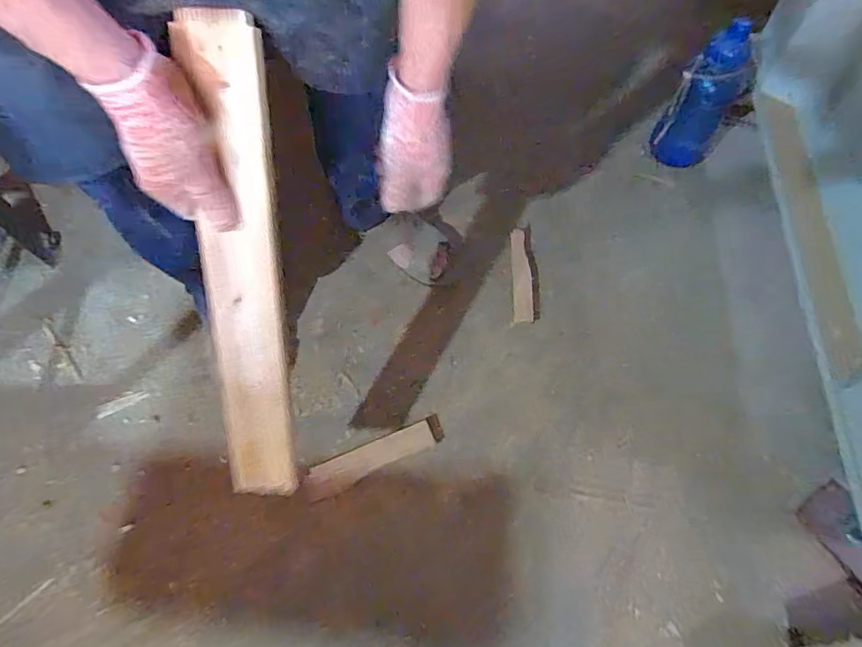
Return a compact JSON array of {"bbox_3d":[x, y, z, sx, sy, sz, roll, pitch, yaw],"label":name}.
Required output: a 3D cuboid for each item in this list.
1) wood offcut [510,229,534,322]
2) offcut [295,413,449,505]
[{"bbox_3d":[0.155,-0.083,0.852,0.032,0.013,0.175,1,64,1],"label":"wood offcut"},{"bbox_3d":[-0.083,0.193,0.724,0.210,0.009,0.047,-23,66,-11],"label":"offcut"}]

